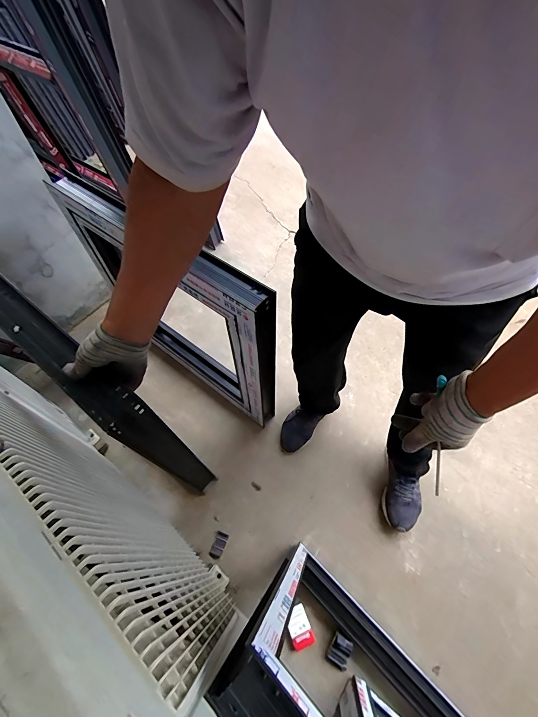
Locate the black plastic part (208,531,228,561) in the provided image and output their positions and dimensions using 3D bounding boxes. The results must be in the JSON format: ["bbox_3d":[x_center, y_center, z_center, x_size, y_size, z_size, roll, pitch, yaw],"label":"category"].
[{"bbox_3d":[-0.151,0.563,0.981,0.037,0.004,0.071,19,61,10],"label":"black plastic part"}]

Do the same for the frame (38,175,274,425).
[{"bbox_3d":[-0.271,-0.115,0.999,0.669,0.638,0.080,34,65,18],"label":"frame"}]

